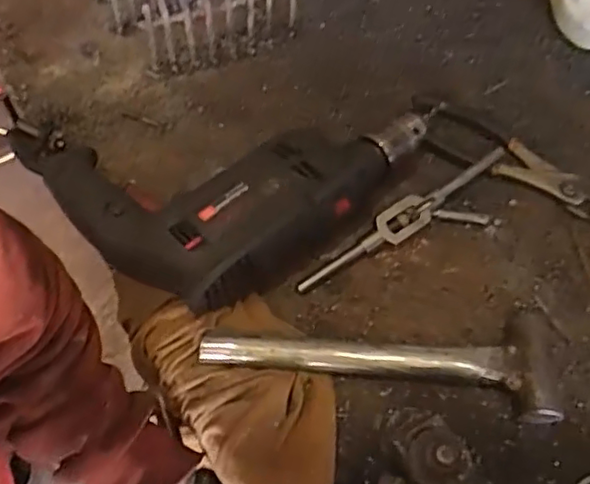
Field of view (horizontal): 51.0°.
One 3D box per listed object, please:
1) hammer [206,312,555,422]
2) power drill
[{"bbox_3d":[0.062,0.086,0.440,0.254,0.033,0.069,2,65,1],"label":"hammer"},{"bbox_3d":[-0.066,-0.081,0.503,0.248,0.069,0.242,-40,71,-17],"label":"power drill"}]

